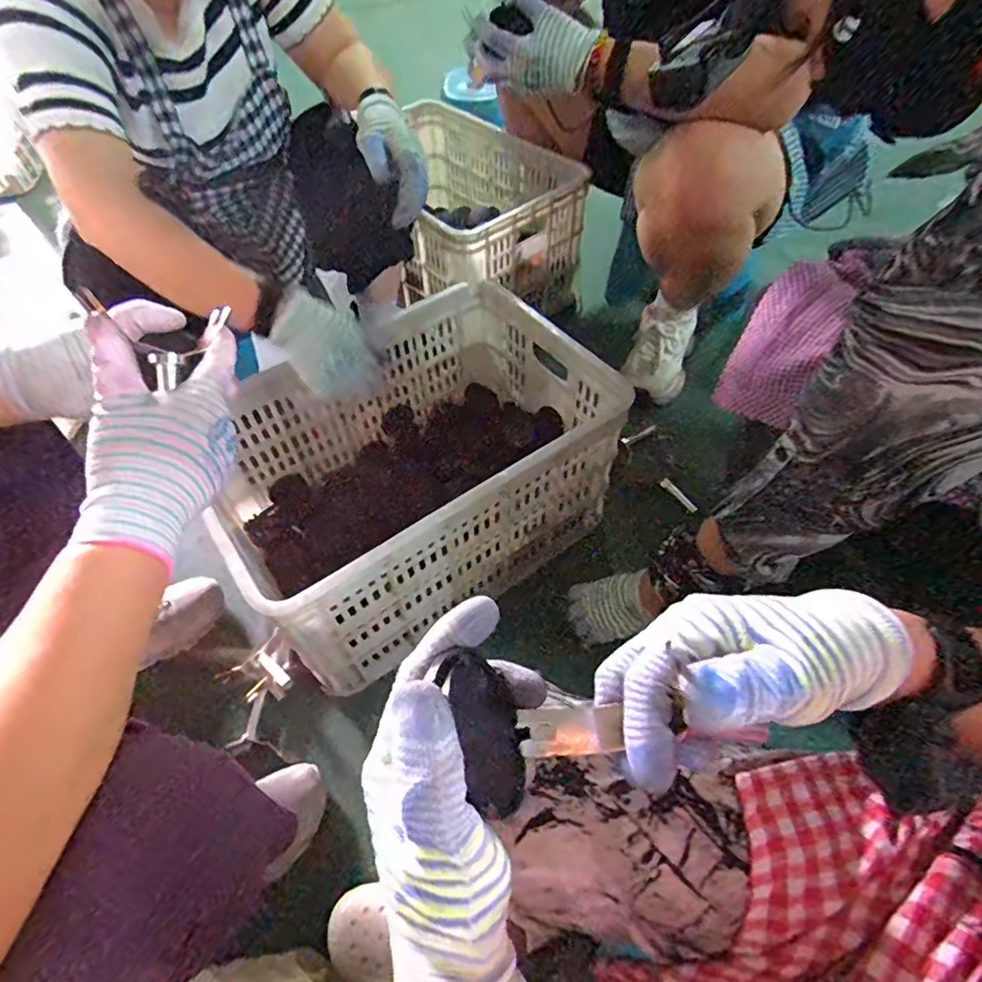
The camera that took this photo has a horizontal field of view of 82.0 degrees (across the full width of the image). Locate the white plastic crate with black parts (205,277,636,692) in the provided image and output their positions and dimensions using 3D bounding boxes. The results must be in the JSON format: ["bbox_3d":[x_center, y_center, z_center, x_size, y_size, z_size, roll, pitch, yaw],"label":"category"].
[{"bbox_3d":[-0.107,0.000,0.858,0.518,0.350,0.373,-33,59,-21],"label":"white plastic crate with black parts"}]

